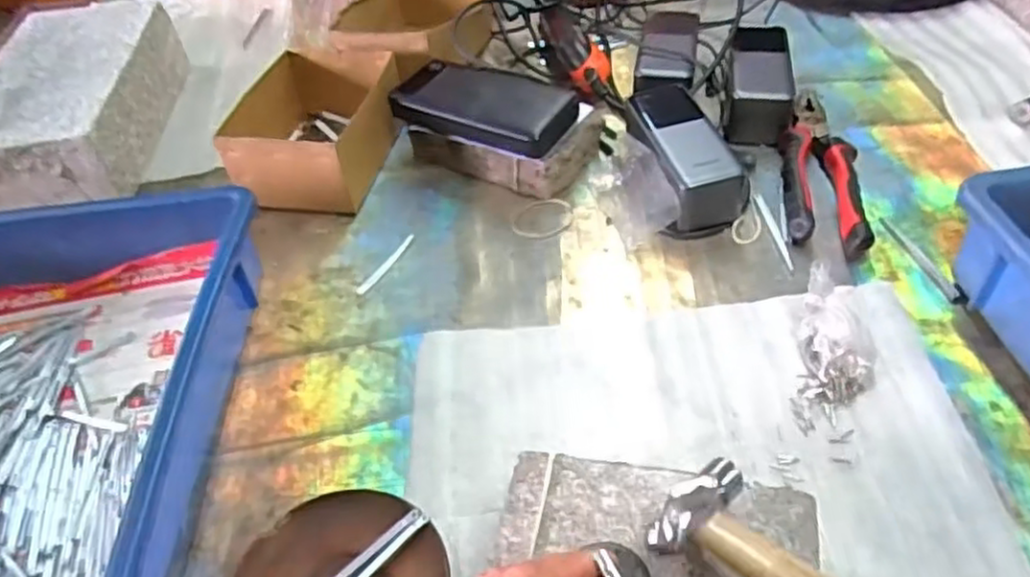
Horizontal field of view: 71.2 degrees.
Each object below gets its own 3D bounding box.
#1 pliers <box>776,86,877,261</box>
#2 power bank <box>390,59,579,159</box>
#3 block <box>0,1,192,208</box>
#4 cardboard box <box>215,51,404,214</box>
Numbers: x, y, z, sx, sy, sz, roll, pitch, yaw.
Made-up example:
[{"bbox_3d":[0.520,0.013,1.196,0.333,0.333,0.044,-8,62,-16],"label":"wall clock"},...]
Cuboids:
[{"bbox_3d":[0.252,-0.106,0.599,0.056,0.021,0.213,5,48,10],"label":"pliers"},{"bbox_3d":[-0.026,-0.161,0.617,0.151,0.025,0.085,17,50,19],"label":"power bank"},{"bbox_3d":[-0.420,-0.177,0.687,0.143,0.076,0.242,-7,47,-1],"label":"block"},{"bbox_3d":[-0.171,-0.149,0.646,0.118,0.066,0.177,7,48,12],"label":"cardboard box"}]

